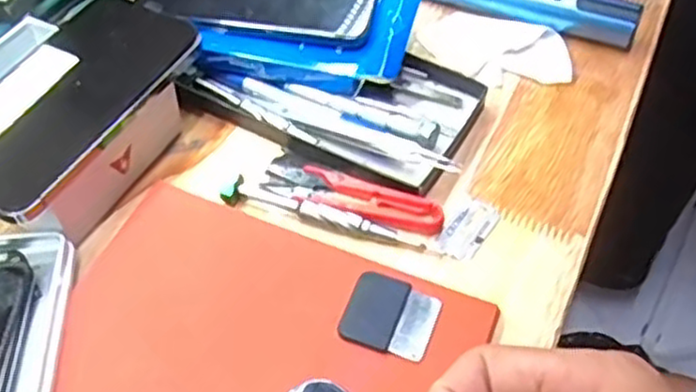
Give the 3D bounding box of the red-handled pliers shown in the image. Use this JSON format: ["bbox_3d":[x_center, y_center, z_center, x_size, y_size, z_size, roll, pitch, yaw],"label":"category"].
[{"bbox_3d":[0.002,-0.001,0.406,0.102,0.006,0.026,18,53,12],"label":"red-handled pliers"}]

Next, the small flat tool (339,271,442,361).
[{"bbox_3d":[0.021,0.057,0.355,0.042,0.007,0.039,18,53,12],"label":"small flat tool"}]

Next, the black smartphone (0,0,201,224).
[{"bbox_3d":[-0.146,-0.054,0.381,0.072,0.006,0.145,26,58,14],"label":"black smartphone"}]

